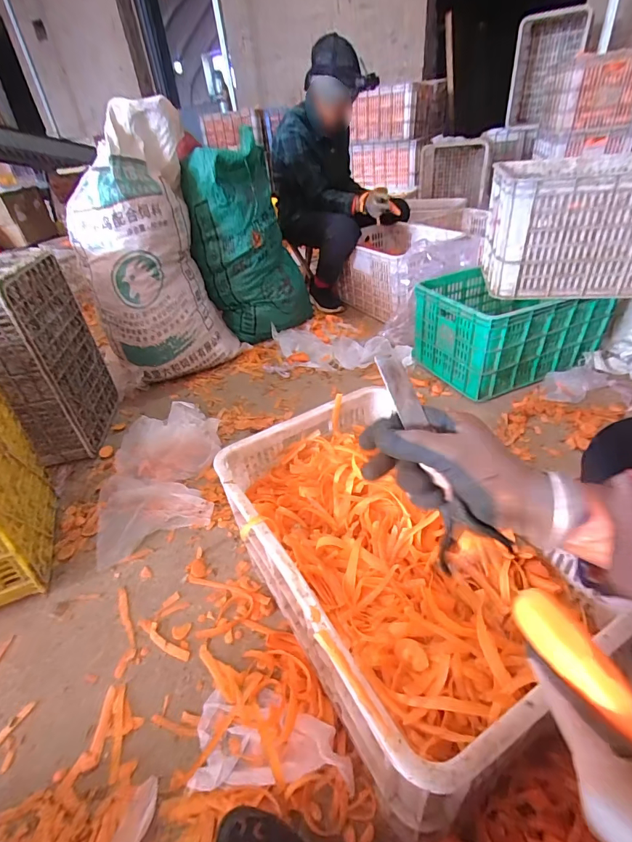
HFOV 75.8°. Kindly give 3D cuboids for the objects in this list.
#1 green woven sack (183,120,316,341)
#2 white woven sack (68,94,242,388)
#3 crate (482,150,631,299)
[{"bbox_3d":[-0.231,-0.629,1.473,0.271,0.590,0.342,15,42,27],"label":"green woven sack"},{"bbox_3d":[-0.523,-0.517,1.266,0.387,0.723,0.222,-20,38,-17],"label":"white woven sack"},{"bbox_3d":[0.728,-0.513,1.081,0.482,0.290,0.325,3,38,13],"label":"crate"}]

